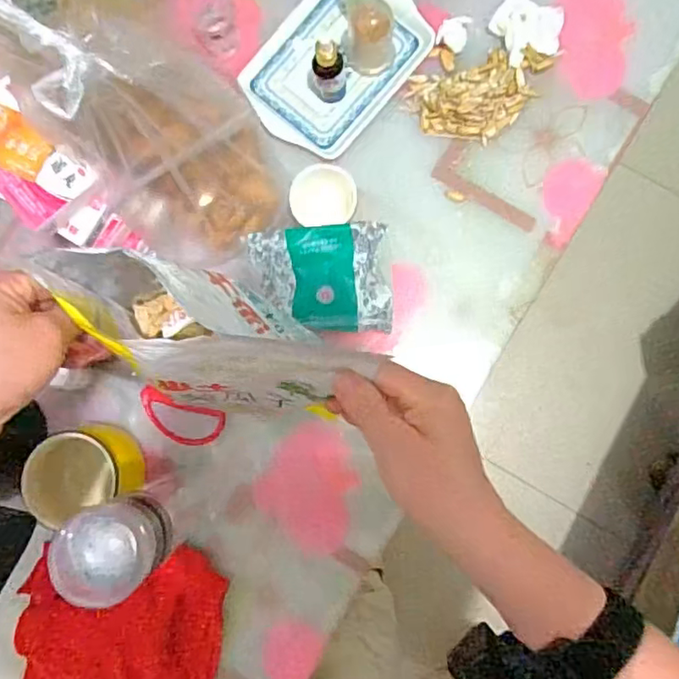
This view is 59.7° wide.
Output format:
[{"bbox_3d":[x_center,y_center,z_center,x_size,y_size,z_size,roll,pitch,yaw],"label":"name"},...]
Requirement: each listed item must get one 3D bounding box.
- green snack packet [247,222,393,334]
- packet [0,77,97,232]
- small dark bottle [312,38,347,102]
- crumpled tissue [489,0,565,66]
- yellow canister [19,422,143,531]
[{"bbox_3d":[-0.016,-0.056,0.556,0.127,0.038,0.101,-4,86,2],"label":"green snack packet"},{"bbox_3d":[-0.296,-0.167,0.548,0.080,0.019,0.130,-45,86,-1],"label":"packet"},{"bbox_3d":[-0.010,-0.271,0.597,0.030,0.089,0.028,1,86,2],"label":"small dark bottle"},{"bbox_3d":[0.199,-0.336,0.626,0.066,0.013,0.080,-26,86,0],"label":"crumpled tissue"},{"bbox_3d":[-0.247,0.129,0.582,0.090,0.077,0.080,-17,86,1],"label":"yellow canister"}]

